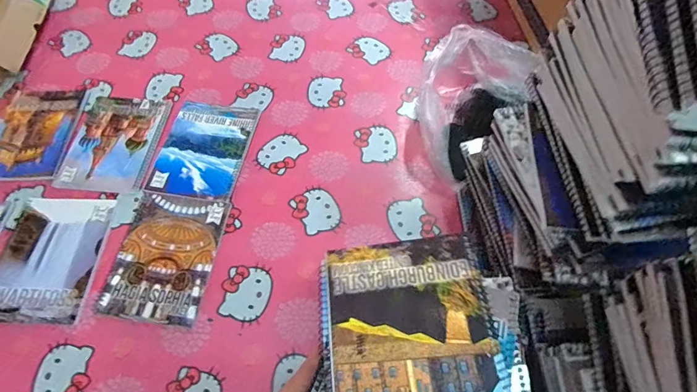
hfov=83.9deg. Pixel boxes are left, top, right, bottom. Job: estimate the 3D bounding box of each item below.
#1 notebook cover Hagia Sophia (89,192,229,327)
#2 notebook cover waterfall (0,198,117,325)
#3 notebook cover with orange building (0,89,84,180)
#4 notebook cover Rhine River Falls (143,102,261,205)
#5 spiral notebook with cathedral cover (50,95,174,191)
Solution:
[{"bbox_3d":[-0.278,0.090,0.596,0.146,0.007,0.195,7,63,3],"label":"notebook cover Hagia Sophia"},{"bbox_3d":[-0.457,0.093,0.594,0.148,0.007,0.194,1,63,0],"label":"notebook cover waterfall"},{"bbox_3d":[-0.575,-0.117,0.706,0.145,0.011,0.197,0,63,-1],"label":"notebook cover with orange building"},{"bbox_3d":[-0.254,-0.085,0.689,0.148,0.008,0.196,9,63,4],"label":"notebook cover Rhine River Falls"},{"bbox_3d":[-0.419,-0.099,0.696,0.154,0.009,0.194,4,63,2],"label":"spiral notebook with cathedral cover"}]

